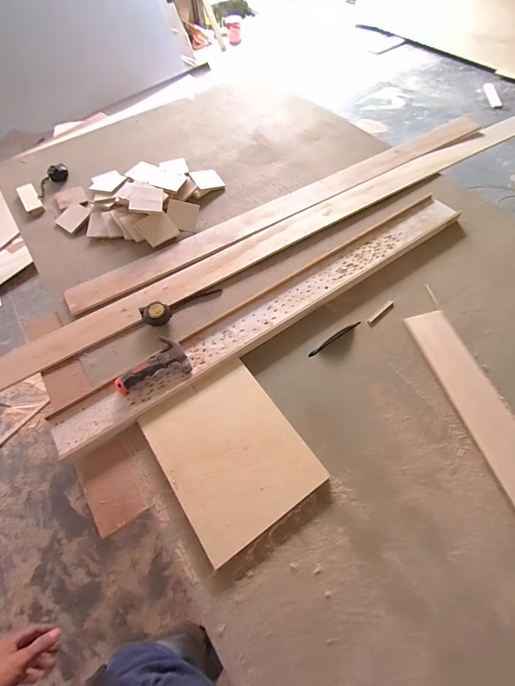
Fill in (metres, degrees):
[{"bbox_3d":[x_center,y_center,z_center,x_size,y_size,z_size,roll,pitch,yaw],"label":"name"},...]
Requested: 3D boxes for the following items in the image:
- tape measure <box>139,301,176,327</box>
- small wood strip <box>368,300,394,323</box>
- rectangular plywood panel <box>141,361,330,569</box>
[{"bbox_3d":[-0.249,-0.075,0.812,0.074,0.049,0.059,-32,65,-14],"label":"tape measure"},{"bbox_3d":[0.303,-0.078,0.806,0.092,0.004,0.013,-38,67,-17],"label":"small wood strip"},{"bbox_3d":[-0.056,0.206,0.642,0.244,0.018,0.304,-32,65,-14],"label":"rectangular plywood panel"}]

